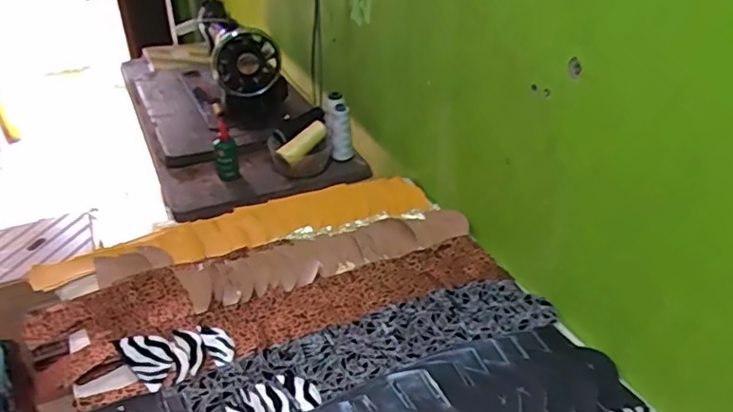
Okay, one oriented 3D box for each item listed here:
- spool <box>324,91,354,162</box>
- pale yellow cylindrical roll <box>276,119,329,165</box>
[{"bbox_3d":[-0.057,-0.160,1.193,0.050,0.140,0.052,-7,10,1],"label":"spool"},{"bbox_3d":[-0.121,-0.120,1.137,0.104,0.037,0.031,-40,45,-15],"label":"pale yellow cylindrical roll"}]

